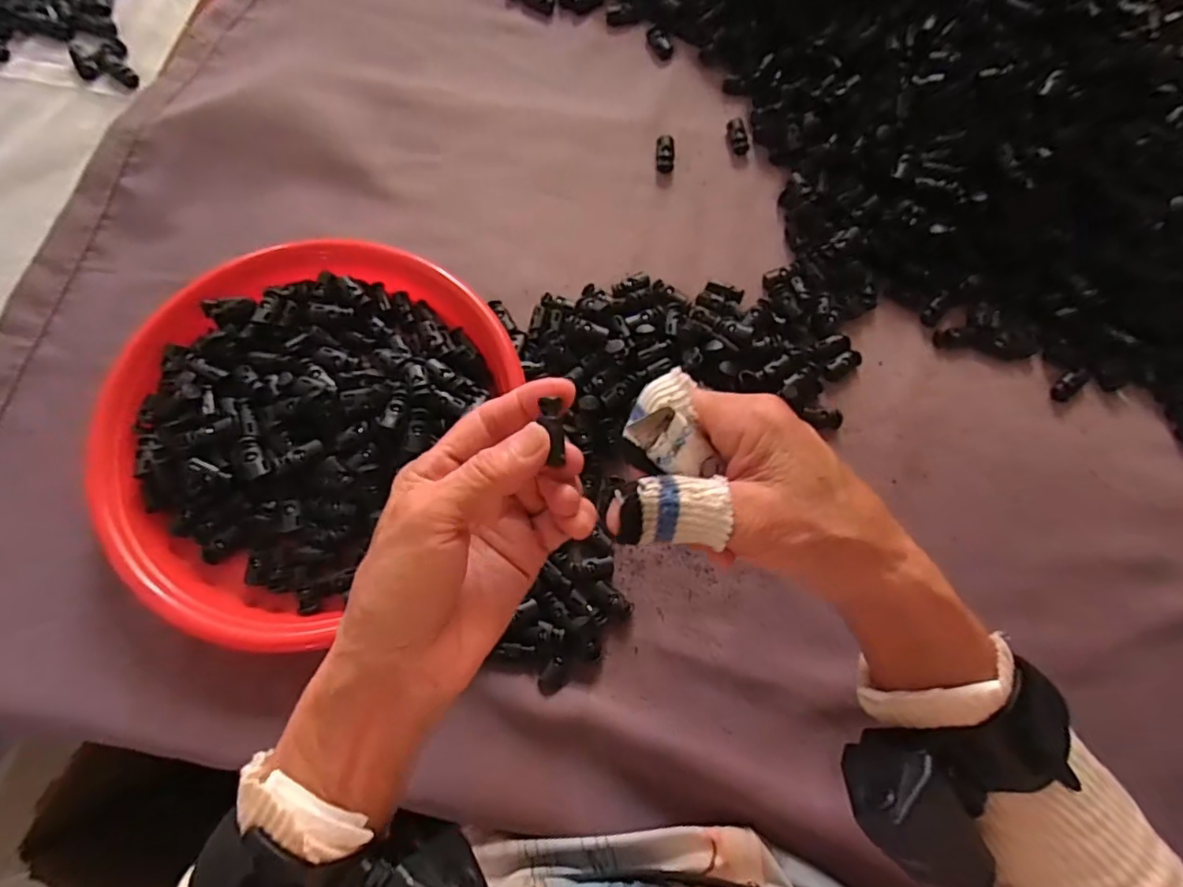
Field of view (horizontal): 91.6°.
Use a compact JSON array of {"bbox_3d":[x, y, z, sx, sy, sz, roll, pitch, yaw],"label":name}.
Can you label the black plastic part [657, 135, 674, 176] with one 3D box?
[{"bbox_3d":[0.057,-0.225,0.446,0.014,0.008,0.032,4,74,-1],"label":"black plastic part"}]

